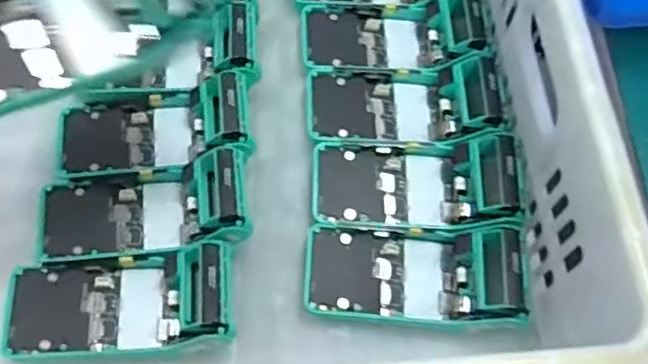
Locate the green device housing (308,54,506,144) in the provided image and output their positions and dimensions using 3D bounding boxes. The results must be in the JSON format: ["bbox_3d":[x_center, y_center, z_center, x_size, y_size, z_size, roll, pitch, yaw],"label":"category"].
[{"bbox_3d":[0.068,-0.069,0.542,0.162,0.043,0.076,1,65,0],"label":"green device housing"}]

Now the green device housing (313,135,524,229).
[{"bbox_3d":[0.073,-0.002,0.507,0.159,0.043,0.071,0,65,0],"label":"green device housing"}]

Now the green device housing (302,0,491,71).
[{"bbox_3d":[0.062,-0.137,0.574,0.161,0.045,0.078,-2,65,-1],"label":"green device housing"}]

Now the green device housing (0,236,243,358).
[{"bbox_3d":[-0.152,0.089,0.469,0.166,0.042,0.074,-5,66,-3],"label":"green device housing"}]

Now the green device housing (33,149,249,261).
[{"bbox_3d":[-0.144,0.020,0.501,0.166,0.042,0.077,-4,66,-2],"label":"green device housing"}]

